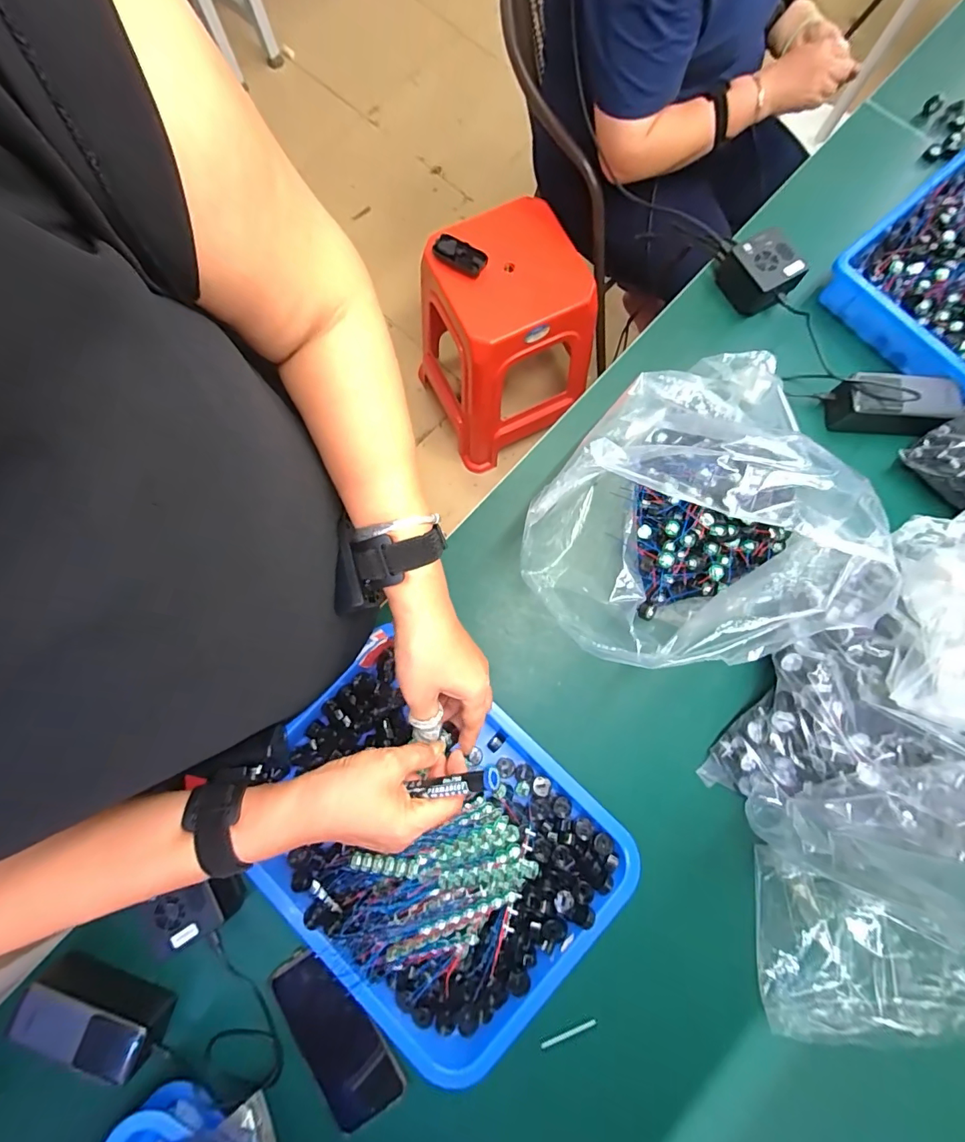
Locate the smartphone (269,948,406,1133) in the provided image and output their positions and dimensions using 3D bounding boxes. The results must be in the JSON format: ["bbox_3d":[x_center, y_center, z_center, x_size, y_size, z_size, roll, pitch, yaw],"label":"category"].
[{"bbox_3d":[-0.150,0.470,0.472,0.073,0.015,0.160,-38,81,-5],"label":"smartphone"}]

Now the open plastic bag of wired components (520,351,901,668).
[{"bbox_3d":[0.179,-0.023,0.453,0.236,0.209,0.225,-30,80,-4],"label":"open plastic bag of wired components"}]

